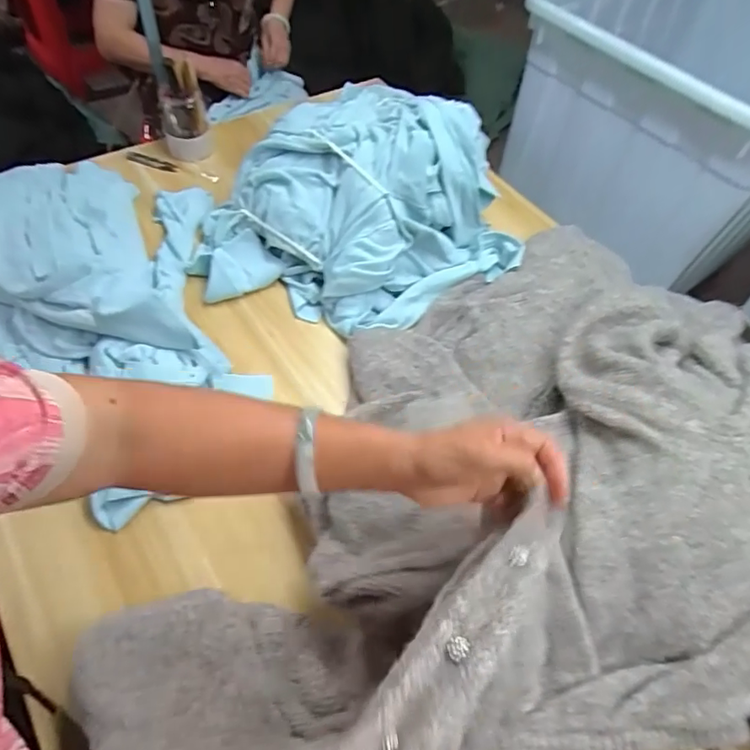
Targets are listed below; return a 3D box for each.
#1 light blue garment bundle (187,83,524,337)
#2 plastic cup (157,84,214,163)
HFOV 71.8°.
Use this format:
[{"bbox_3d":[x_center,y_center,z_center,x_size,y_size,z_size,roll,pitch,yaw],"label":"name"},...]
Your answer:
[{"bbox_3d":[-0.038,-0.257,0.802,0.458,0.189,0.353,-23,61,-19],"label":"light blue garment bundle"},{"bbox_3d":[-0.342,-0.447,0.946,0.080,0.125,0.067,-17,59,-16],"label":"plastic cup"}]

